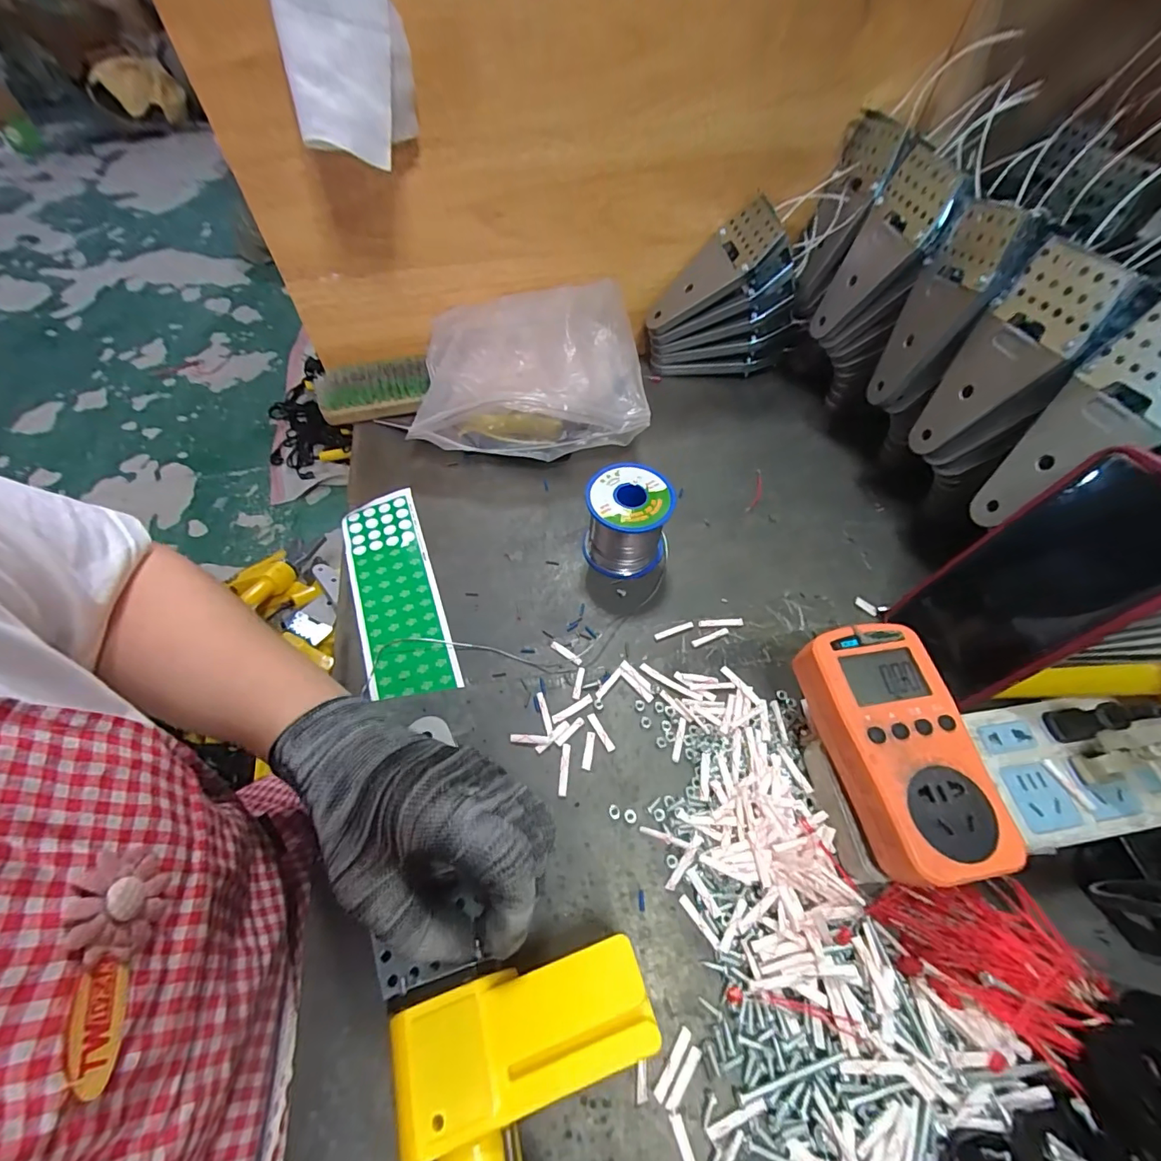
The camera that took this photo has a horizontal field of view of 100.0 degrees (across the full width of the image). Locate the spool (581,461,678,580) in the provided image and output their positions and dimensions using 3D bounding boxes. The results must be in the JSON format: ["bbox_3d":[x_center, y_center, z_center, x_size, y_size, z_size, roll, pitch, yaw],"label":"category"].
[{"bbox_3d":[0.036,-0.045,0.385,0.063,0.064,0.062,9,56,5],"label":"spool"}]

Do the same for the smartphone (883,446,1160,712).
[{"bbox_3d":[0.271,0.002,0.288,0.009,0.150,0.080,10,45,-26],"label":"smartphone"}]

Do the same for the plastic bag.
[{"bbox_3d":[-0.046,-0.184,0.451,0.194,0.095,0.139,-4,56,-3],"label":"plastic bag"}]

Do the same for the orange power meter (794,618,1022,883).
[{"bbox_3d":[0.173,0.088,0.264,0.067,0.029,0.125,-9,58,-7],"label":"orange power meter"}]

